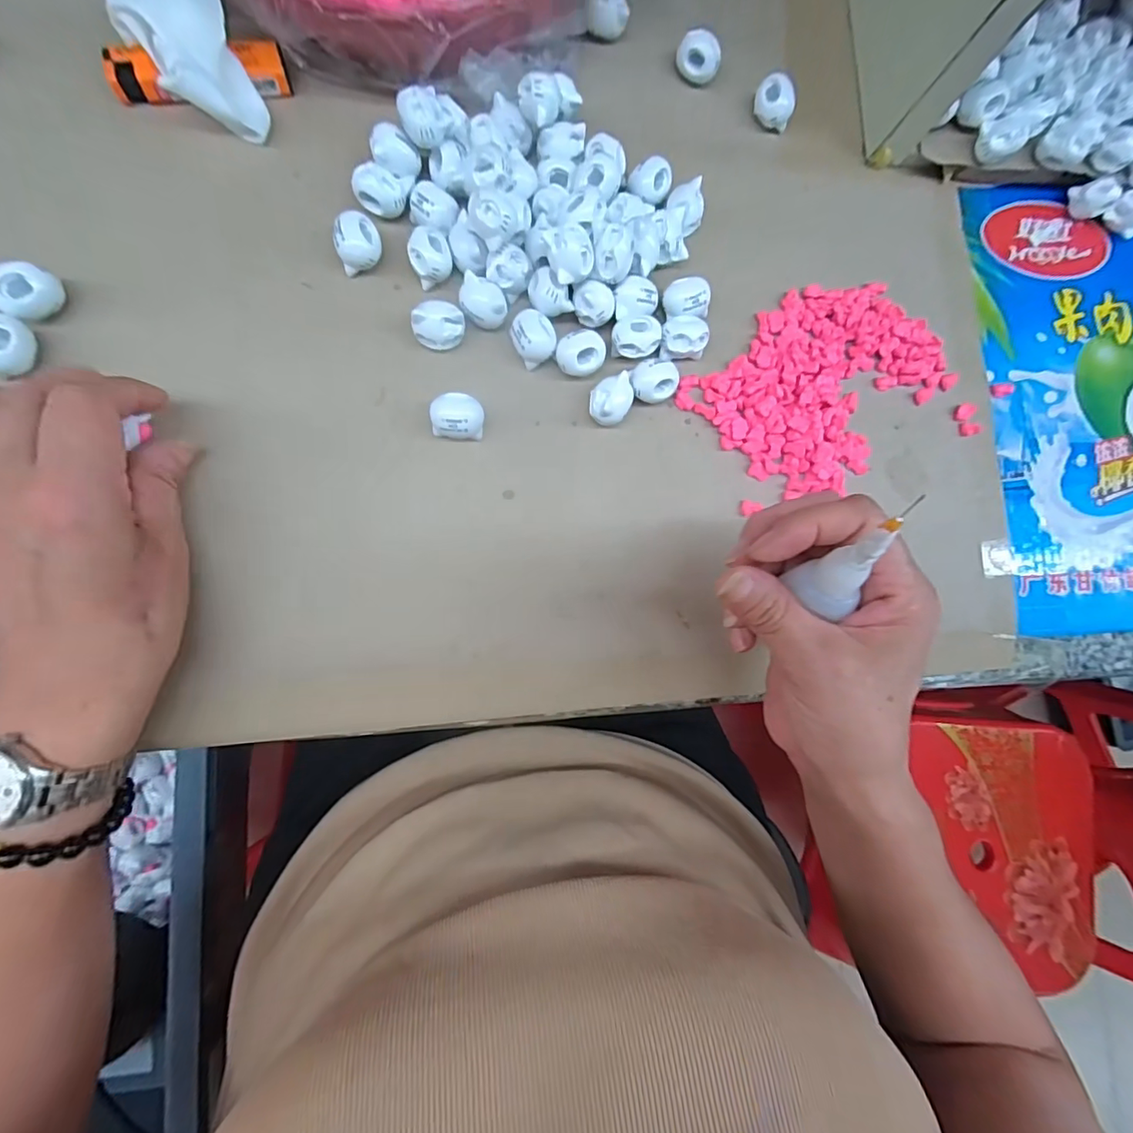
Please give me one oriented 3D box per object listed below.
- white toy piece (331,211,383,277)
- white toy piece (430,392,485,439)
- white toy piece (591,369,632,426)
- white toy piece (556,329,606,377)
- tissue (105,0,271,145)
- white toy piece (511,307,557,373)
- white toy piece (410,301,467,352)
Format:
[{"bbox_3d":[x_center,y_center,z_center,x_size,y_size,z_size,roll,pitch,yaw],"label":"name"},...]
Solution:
[{"bbox_3d":[-0.104,-0.162,0.262,0.021,0.019,0.023,1,85,-8],"label":"white toy piece"},{"bbox_3d":[-0.055,-0.075,0.264,0.025,0.020,0.022,0,85,-8],"label":"white toy piece"},{"bbox_3d":[0.024,-0.087,0.274,0.021,0.019,0.026,44,81,-3],"label":"white toy piece"},{"bbox_3d":[0.007,-0.112,0.276,0.024,0.016,0.023,1,85,-8],"label":"white toy piece"},{"bbox_3d":[-0.184,-0.251,0.253,0.047,0.029,0.084,-22,89,-10],"label":"tissue"},{"bbox_3d":[-0.018,-0.119,0.273,0.023,0.017,0.025,1,85,-8],"label":"white toy piece"},{"bbox_3d":[-0.065,-0.122,0.265,0.024,0.021,0.019,-2,86,-9],"label":"white toy piece"}]

